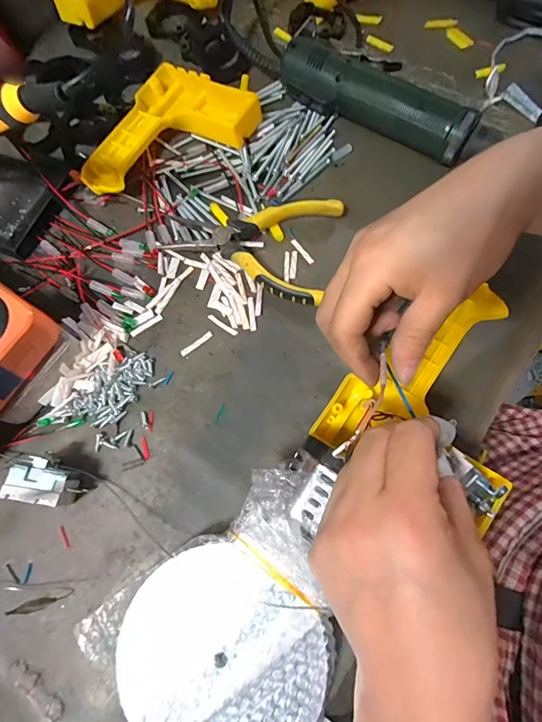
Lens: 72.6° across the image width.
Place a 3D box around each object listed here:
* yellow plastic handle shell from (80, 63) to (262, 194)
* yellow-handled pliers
[{"bbox_3d":[-0.106,-0.225,0.346,0.163,0.031,0.117,-28,73,-7],"label":"yellow plastic handle shell"},{"bbox_3d":[-0.015,-0.106,0.309,0.141,0.018,0.090,20,74,9],"label":"yellow-handled pliers"}]

